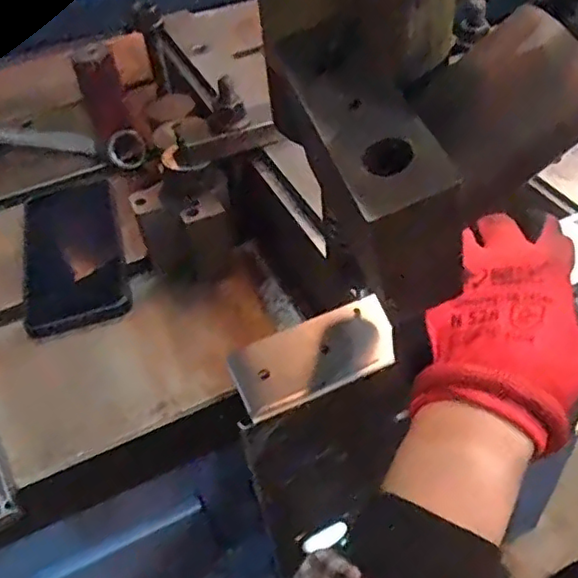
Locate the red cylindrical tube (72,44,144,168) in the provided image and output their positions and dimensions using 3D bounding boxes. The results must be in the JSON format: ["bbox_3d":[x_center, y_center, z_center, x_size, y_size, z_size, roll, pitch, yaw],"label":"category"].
[{"bbox_3d":[-0.171,-0.174,0.591,0.038,0.115,0.041,-22,18,-15],"label":"red cylindrical tube"}]

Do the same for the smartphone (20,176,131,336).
[{"bbox_3d":[-0.180,-0.031,0.513,0.080,0.017,0.160,-15,46,-8],"label":"smartphone"}]

